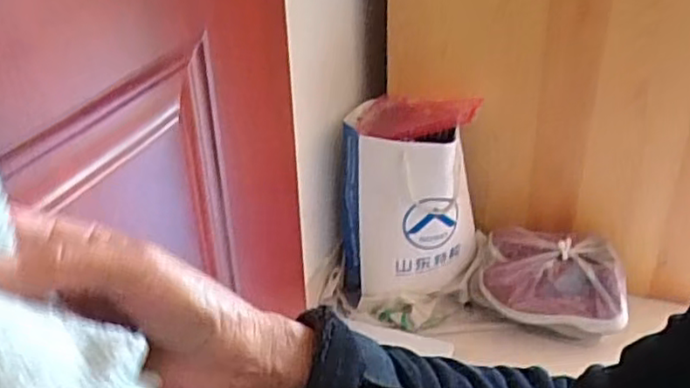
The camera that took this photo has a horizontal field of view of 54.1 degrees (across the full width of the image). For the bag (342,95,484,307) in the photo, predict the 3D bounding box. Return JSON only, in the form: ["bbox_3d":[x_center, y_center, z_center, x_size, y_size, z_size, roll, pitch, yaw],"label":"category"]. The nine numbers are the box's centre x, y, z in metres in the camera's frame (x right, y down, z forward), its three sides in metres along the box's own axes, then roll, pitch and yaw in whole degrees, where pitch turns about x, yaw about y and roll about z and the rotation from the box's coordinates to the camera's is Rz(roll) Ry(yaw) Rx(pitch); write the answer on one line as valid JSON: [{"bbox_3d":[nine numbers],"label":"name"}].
[{"bbox_3d":[0.118,0.000,1.272,0.242,0.328,0.219,-1,30,1],"label":"bag"}]

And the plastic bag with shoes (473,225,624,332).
[{"bbox_3d":[0.370,0.155,1.234,0.267,0.119,0.153,5,30,11],"label":"plastic bag with shoes"}]

